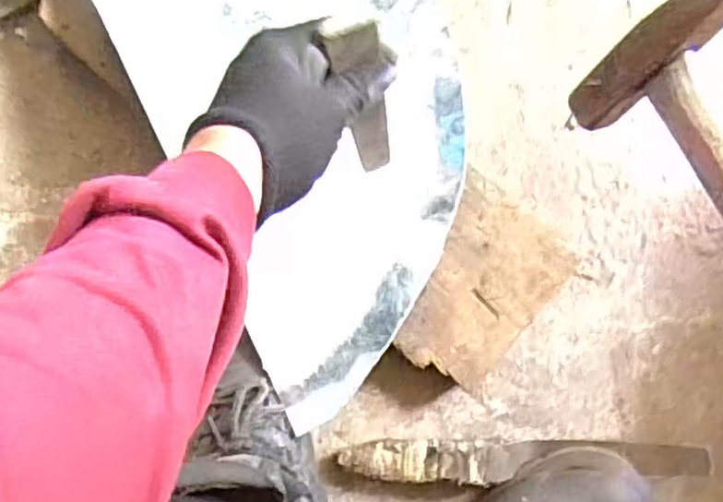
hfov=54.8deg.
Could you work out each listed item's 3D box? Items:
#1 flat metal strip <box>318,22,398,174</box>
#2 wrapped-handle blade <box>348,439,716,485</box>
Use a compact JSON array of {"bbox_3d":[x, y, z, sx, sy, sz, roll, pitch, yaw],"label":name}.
[{"bbox_3d":[0.003,-0.094,0.466,0.030,0.164,0.012,-30,68,-5],"label":"flat metal strip"},{"bbox_3d":[0.135,0.174,0.580,0.296,0.032,0.032,0,83,-2],"label":"wrapped-handle blade"}]

